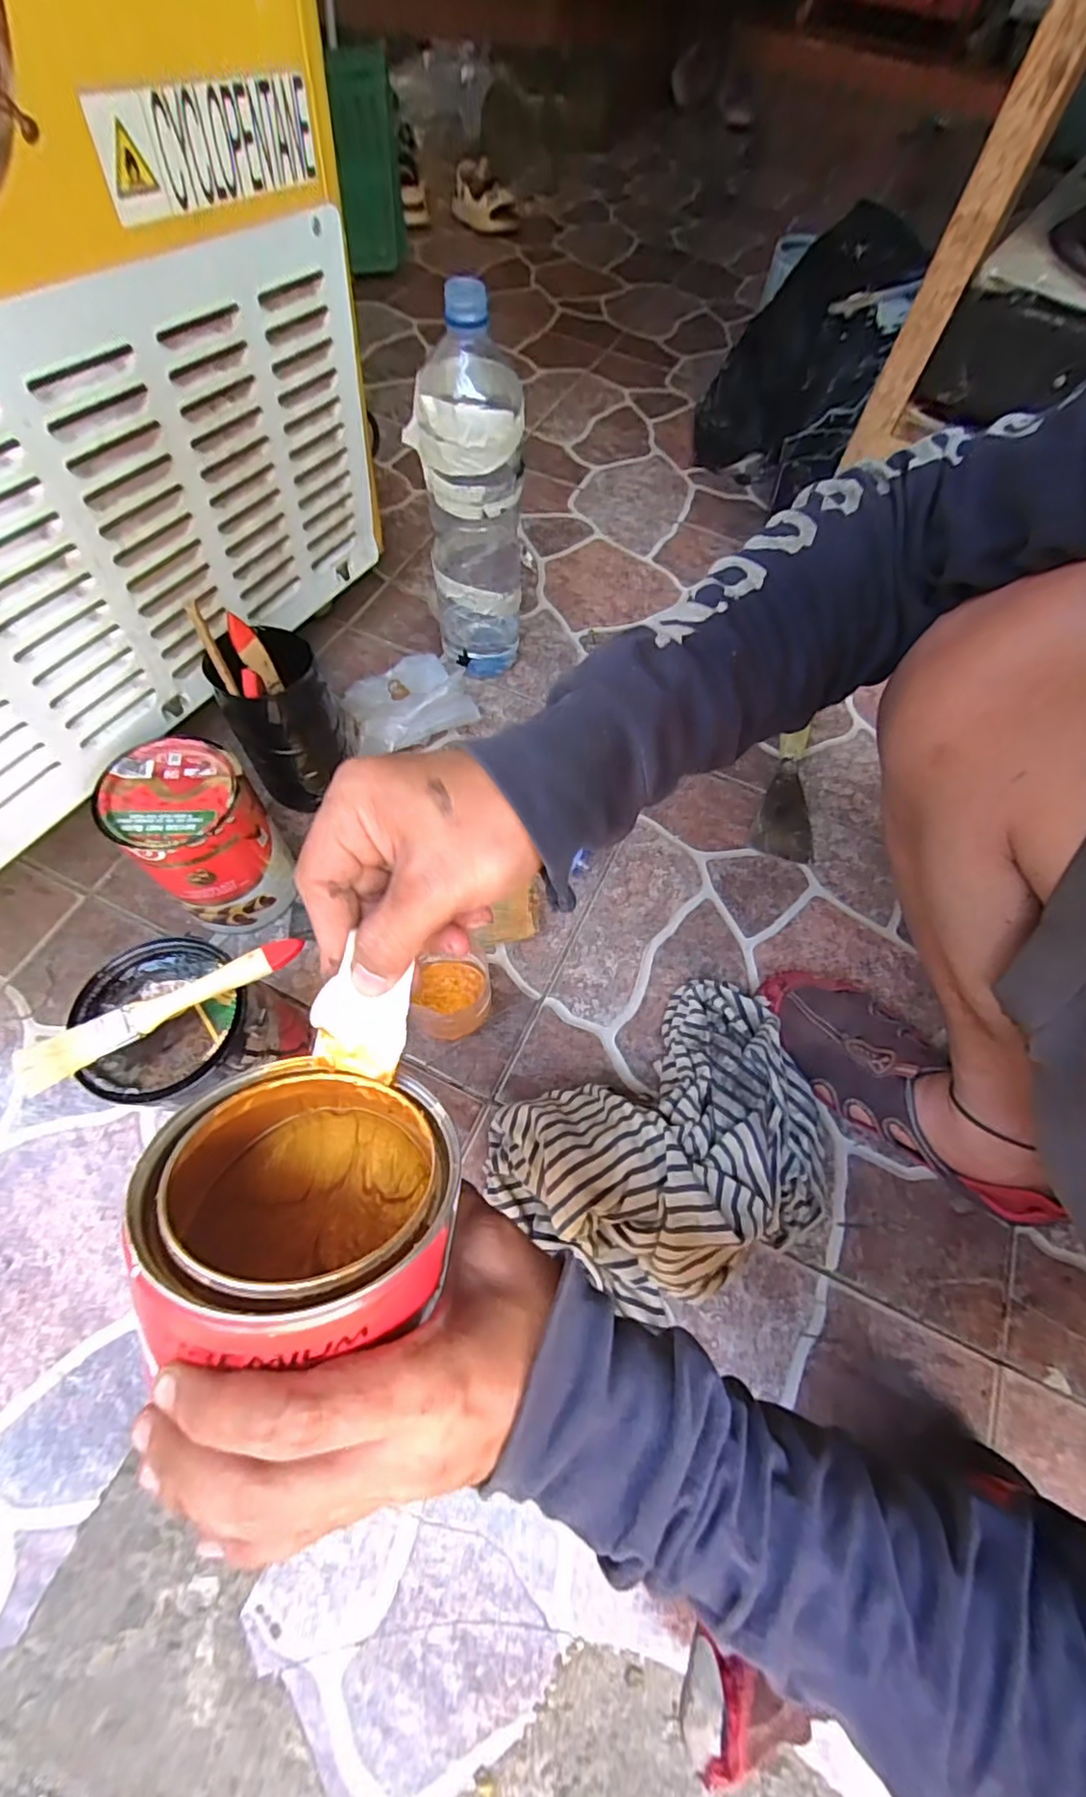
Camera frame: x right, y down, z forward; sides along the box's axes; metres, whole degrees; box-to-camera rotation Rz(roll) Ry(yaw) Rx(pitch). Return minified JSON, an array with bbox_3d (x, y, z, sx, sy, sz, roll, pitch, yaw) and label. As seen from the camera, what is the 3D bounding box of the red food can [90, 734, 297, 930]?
[{"bbox_3d":[-0.265,-0.042,0.485,0.091,0.142,0.092,-31,68,-22],"label":"red food can"}]

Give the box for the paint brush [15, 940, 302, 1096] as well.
[{"bbox_3d":[-0.221,0.062,0.352,0.159,0.010,0.022,-26,66,-19],"label":"paint brush"}]

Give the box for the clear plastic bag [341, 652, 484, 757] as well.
[{"bbox_3d":[-0.144,-0.211,0.616,0.133,0.059,0.123,-21,68,-12],"label":"clear plastic bag"}]

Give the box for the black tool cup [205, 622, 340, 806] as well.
[{"bbox_3d":[-0.221,-0.152,0.513,0.076,0.154,0.076,3,60,-5],"label":"black tool cup"}]

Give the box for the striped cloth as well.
[{"bbox_3d":[0.100,0.168,0.423,0.250,0.099,0.175,-30,70,-15],"label":"striped cloth"}]

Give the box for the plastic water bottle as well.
[{"bbox_3d":[-0.066,-0.345,0.555,0.093,0.314,0.092,0,65,-3],"label":"plastic water bottle"}]

